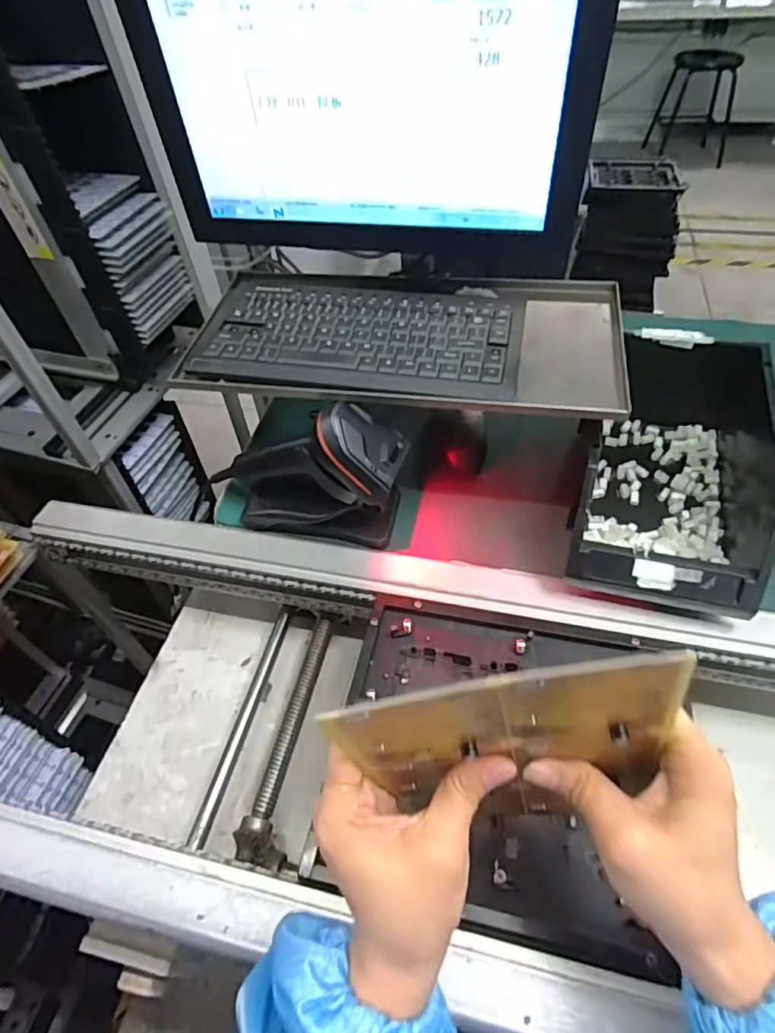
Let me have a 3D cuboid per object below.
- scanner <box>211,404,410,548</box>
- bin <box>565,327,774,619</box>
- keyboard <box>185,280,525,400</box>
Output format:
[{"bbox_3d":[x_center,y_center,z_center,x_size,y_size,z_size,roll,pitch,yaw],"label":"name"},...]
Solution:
[{"bbox_3d":[-0.080,-0.045,0.559,0.200,0.148,0.088,9,51,14],"label":"scanner"},{"bbox_3d":[0.277,-0.051,0.546,0.160,0.123,0.271,12,52,17],"label":"bin"},{"bbox_3d":[-0.025,-0.175,0.540,0.296,0.024,0.143,6,50,11],"label":"keyboard"}]

